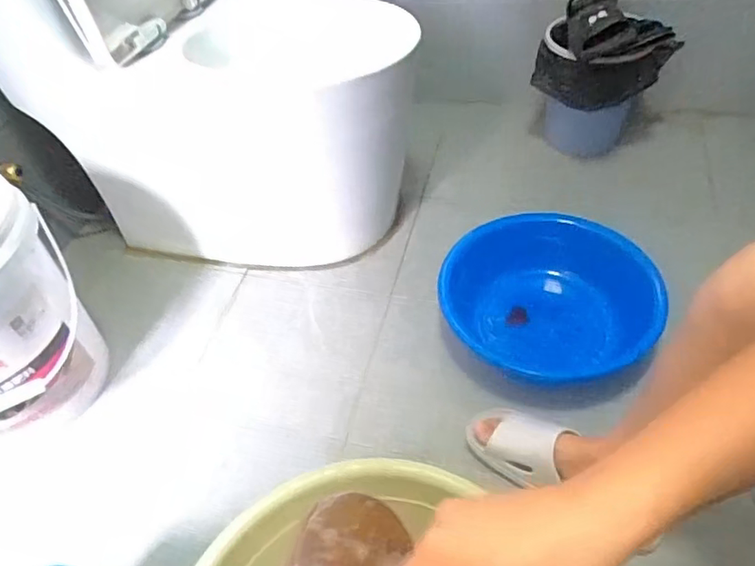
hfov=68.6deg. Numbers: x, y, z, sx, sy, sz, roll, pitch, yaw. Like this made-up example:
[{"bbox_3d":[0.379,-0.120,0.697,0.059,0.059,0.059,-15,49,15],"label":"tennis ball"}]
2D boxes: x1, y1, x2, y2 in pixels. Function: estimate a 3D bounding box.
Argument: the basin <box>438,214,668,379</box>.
[{"bbox_3d":[0.286,0.031,0.935,0.340,0.123,0.306,25,54,27],"label":"basin"}]

